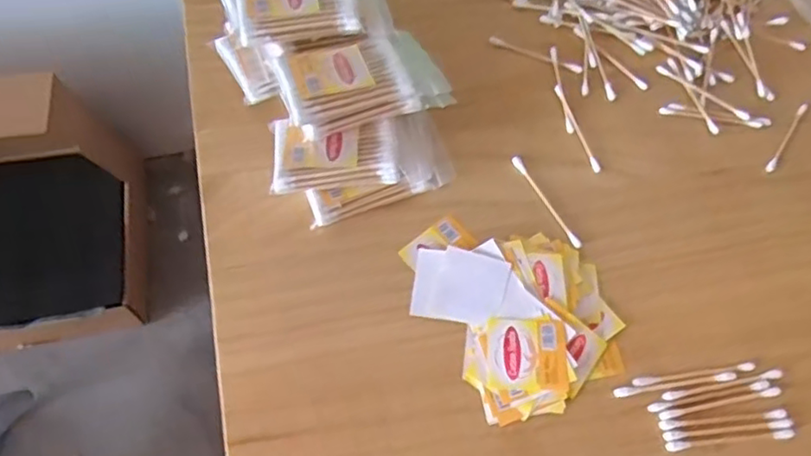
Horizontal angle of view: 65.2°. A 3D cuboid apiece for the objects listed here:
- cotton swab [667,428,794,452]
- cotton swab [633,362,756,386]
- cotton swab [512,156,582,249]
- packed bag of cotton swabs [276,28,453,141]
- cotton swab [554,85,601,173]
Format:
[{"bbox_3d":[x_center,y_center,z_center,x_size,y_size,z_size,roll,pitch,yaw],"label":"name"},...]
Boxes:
[{"bbox_3d":[0.173,0.112,0.335,0.071,0.004,0.005,-4,62,-5],"label":"cotton swab"},{"bbox_3d":[0.160,0.081,0.351,0.071,0.004,0.005,-6,63,-7],"label":"cotton swab"},{"bbox_3d":[0.089,-0.018,0.399,0.006,0.004,0.073,-25,66,-15],"label":"cotton swab"},{"bbox_3d":[-0.026,-0.091,0.378,0.096,0.029,0.055,-19,65,-13],"label":"packed bag of cotton swabs"},{"bbox_3d":[0.116,-0.070,0.428,0.005,0.004,0.073,-12,63,-10],"label":"cotton swab"}]

